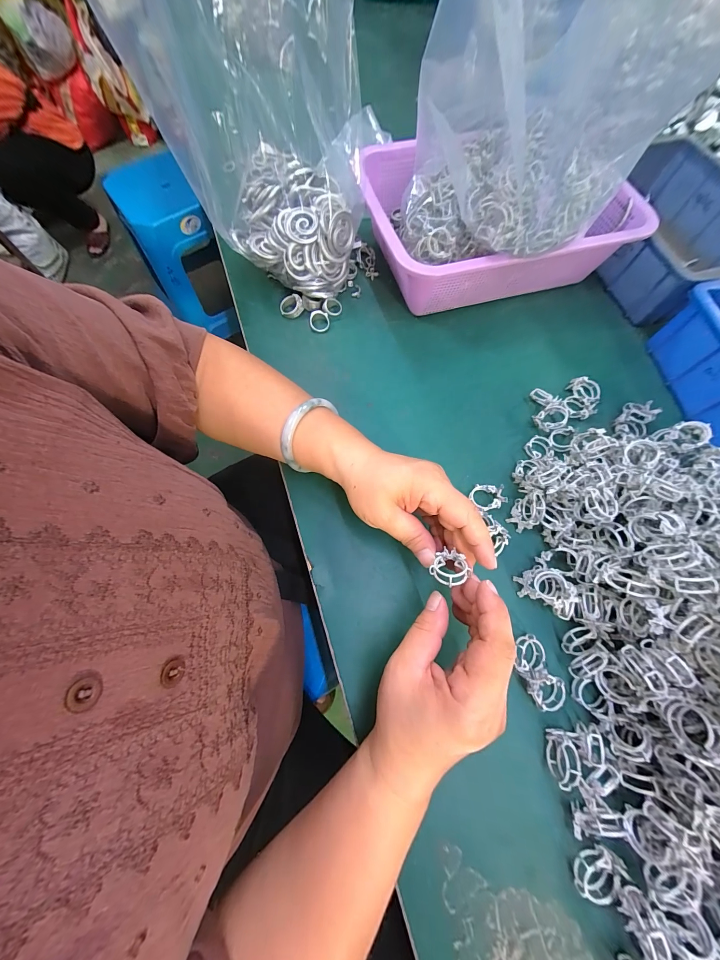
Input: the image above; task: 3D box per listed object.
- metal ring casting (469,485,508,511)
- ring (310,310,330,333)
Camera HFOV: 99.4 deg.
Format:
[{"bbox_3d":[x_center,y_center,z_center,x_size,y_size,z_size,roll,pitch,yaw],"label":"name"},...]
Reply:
[{"bbox_3d":[0.122,0.016,0.293,0.032,0.010,0.025,-8,71,-3],"label":"metal ring casting"},{"bbox_3d":[-0.049,-0.191,0.368,0.024,0.004,0.025,-1,94,-8],"label":"ring"}]

